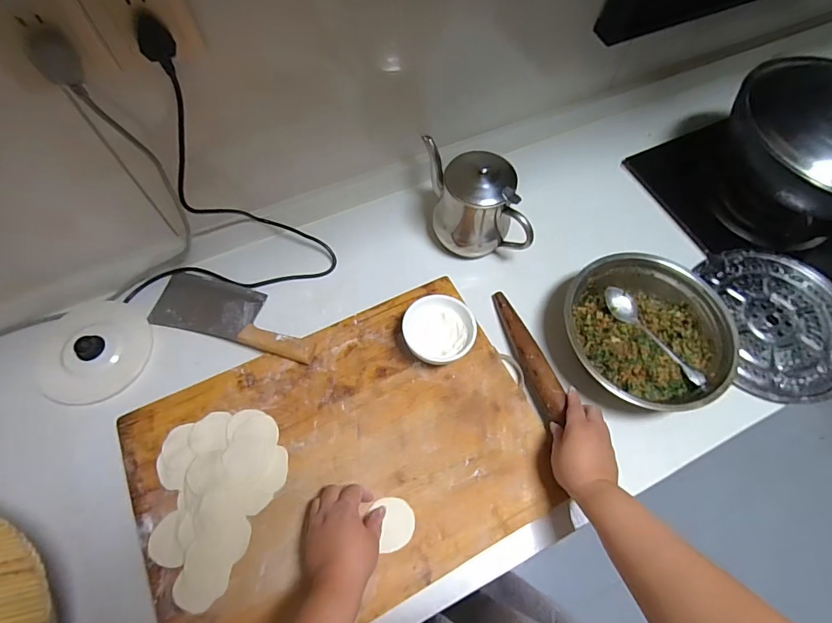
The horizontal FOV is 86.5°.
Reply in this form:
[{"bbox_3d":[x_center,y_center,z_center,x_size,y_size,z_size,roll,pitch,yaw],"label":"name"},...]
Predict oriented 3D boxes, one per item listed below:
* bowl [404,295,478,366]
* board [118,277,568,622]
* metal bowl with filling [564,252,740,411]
[{"bbox_3d":[0.030,0.029,0.612,0.094,0.055,0.092,1,64,-3],"label":"bowl"},{"bbox_3d":[-0.090,0.185,0.567,0.486,0.032,0.346,-24,68,-14],"label":"board"},{"bbox_3d":[0.317,0.032,0.626,0.216,0.066,0.219,1,64,-3],"label":"metal bowl with filling"}]

